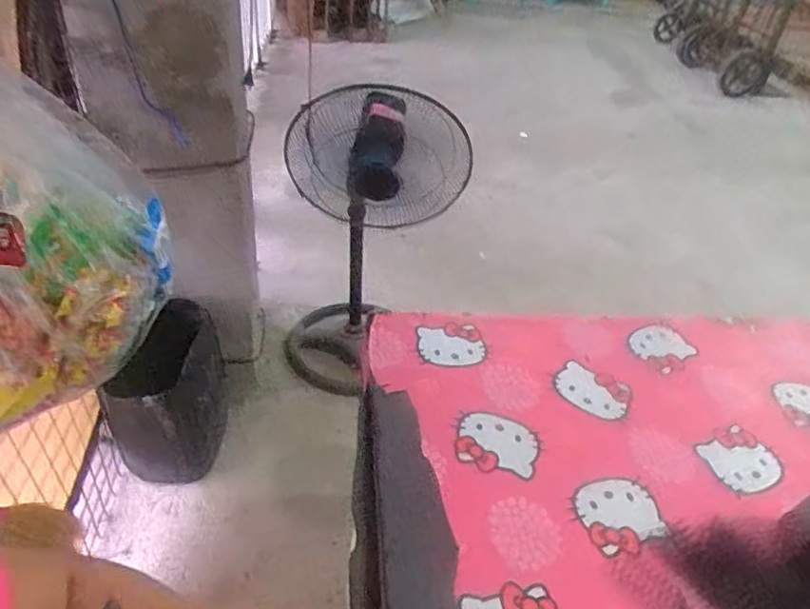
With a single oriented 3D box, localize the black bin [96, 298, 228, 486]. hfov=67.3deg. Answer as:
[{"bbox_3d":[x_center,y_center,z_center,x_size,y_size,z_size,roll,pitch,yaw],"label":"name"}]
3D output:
[{"bbox_3d":[-0.563,0.205,1.467,0.248,0.367,0.316,-7,41,-16],"label":"black bin"}]

